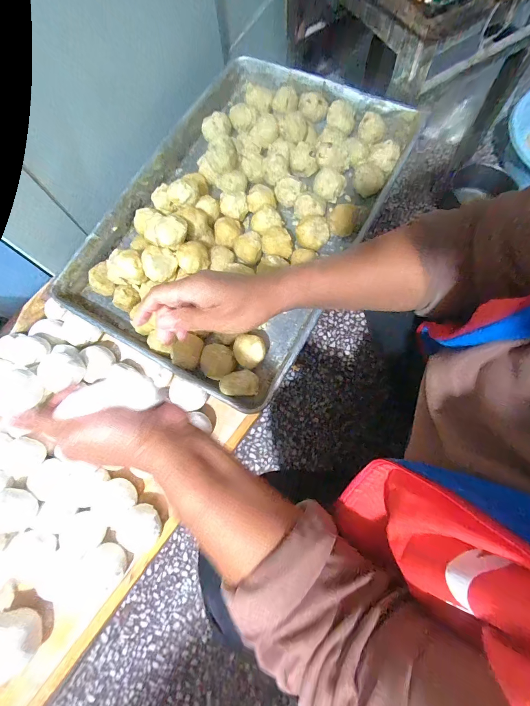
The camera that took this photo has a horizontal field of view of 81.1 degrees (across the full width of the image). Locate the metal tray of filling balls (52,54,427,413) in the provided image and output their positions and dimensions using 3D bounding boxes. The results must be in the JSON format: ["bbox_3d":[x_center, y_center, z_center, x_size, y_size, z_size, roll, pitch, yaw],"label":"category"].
[{"bbox_3d":[-0.032,-0.245,0.522,0.388,0.071,0.586,30,78,11],"label":"metal tray of filling balls"}]

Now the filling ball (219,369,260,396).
[{"bbox_3d":[-0.035,0.041,0.433,0.052,0.038,0.039,1,74,3],"label":"filling ball"}]

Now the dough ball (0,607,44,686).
[{"bbox_3d":[-0.312,0.355,0.374,0.062,0.062,0.056,9,75,5],"label":"dough ball"}]

